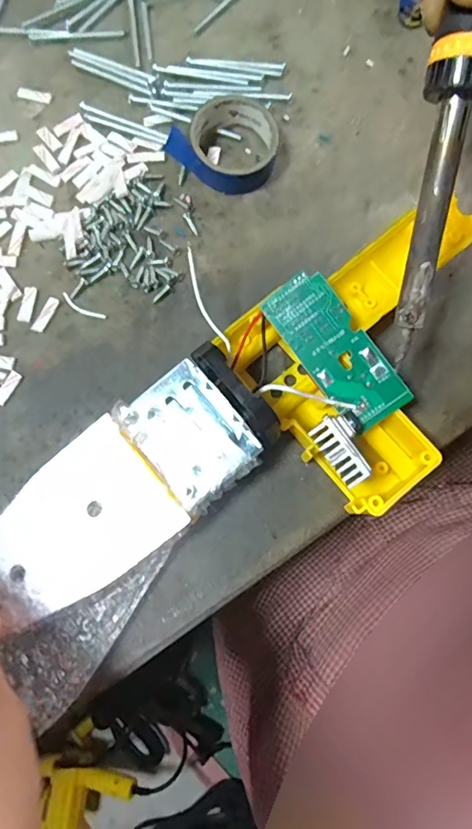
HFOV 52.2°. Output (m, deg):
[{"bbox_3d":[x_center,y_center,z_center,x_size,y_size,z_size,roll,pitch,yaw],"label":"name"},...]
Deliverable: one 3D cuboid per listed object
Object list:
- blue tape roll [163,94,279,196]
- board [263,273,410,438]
[{"bbox_3d":[-0.009,-0.158,0.285,0.063,0.022,0.055,2,77,1],"label":"blue tape roll"},{"bbox_3d":[0.049,-0.031,0.235,0.033,0.004,0.080,-38,87,13],"label":"board"}]

